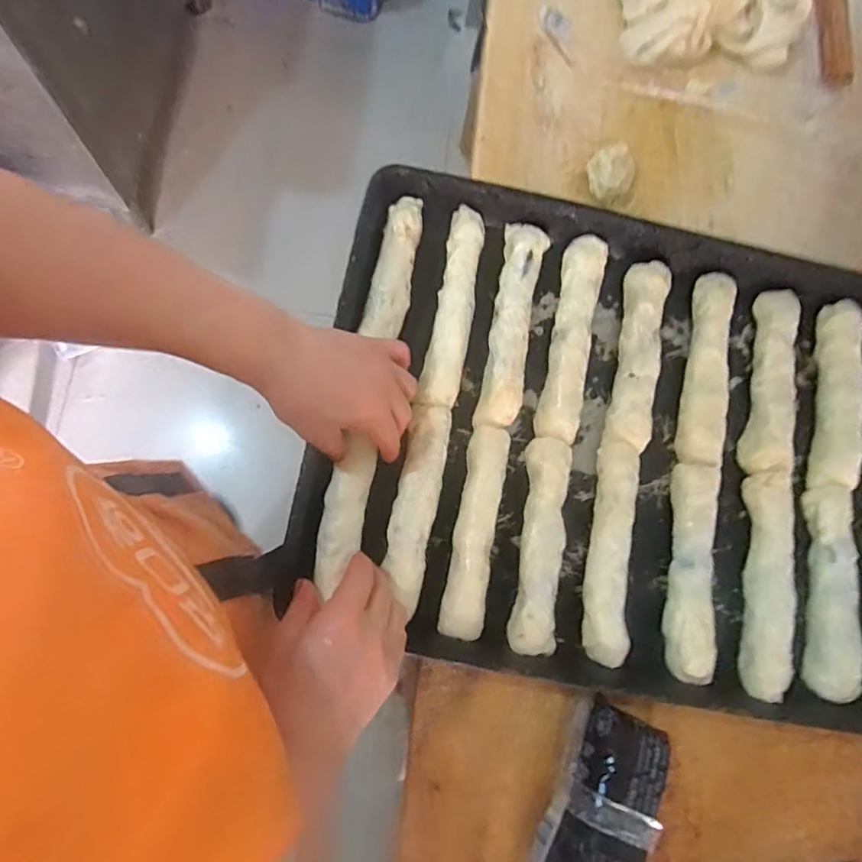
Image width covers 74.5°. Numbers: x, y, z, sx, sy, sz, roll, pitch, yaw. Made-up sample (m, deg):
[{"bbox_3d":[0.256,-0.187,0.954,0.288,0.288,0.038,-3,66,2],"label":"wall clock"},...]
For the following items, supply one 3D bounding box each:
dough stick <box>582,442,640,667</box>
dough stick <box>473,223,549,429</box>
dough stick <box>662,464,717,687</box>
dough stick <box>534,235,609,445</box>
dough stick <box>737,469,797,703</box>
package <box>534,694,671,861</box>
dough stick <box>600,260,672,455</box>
[{"bbox_3d":[0.152,0.103,0.487,0.032,0.037,0.178,10,77,-4],"label":"dough stick"},{"bbox_3d":[0.072,-0.094,0.504,0.037,0.031,0.184,12,77,-3],"label":"dough stick"},{"bbox_3d":[0.220,0.118,0.487,0.034,0.035,0.178,8,78,-4],"label":"dough stick"},{"bbox_3d":[0.125,-0.085,0.506,0.038,0.031,0.186,13,77,-3],"label":"dough stick"},{"bbox_3d":[0.289,0.127,0.482,0.036,0.029,0.186,9,78,-4],"label":"dough stick"},{"bbox_3d":[0.129,0.300,0.437,0.064,0.058,0.167,25,78,1],"label":"package"},{"bbox_3d":[0.188,-0.070,0.506,0.038,0.029,0.171,12,77,-3],"label":"dough stick"}]

